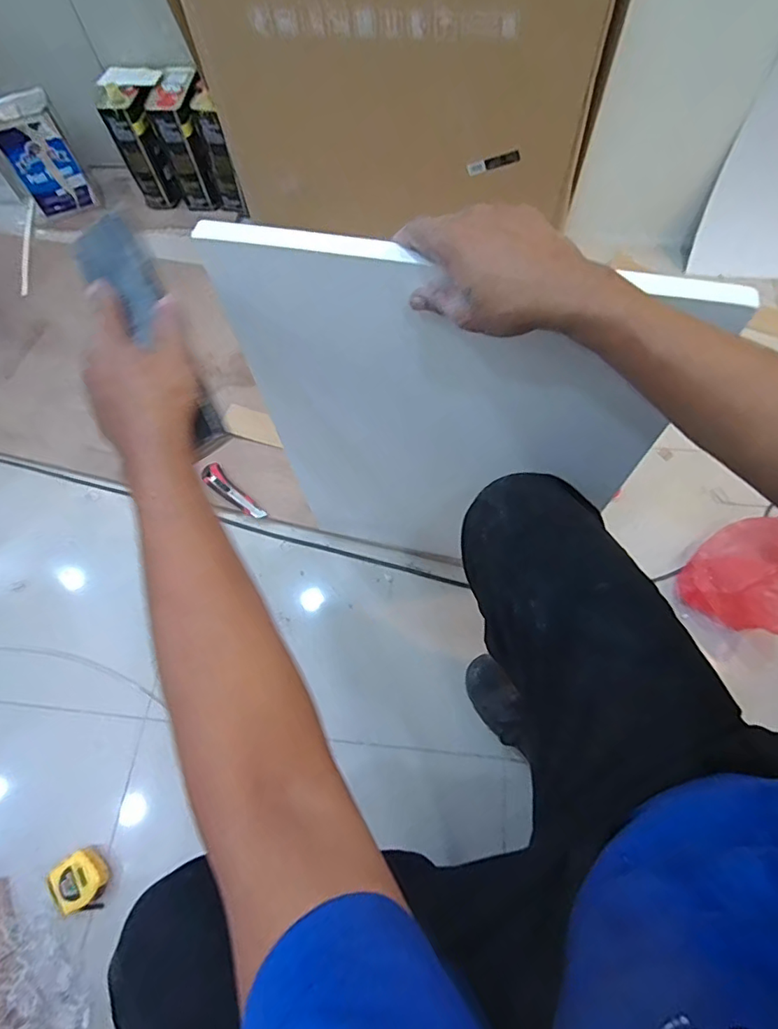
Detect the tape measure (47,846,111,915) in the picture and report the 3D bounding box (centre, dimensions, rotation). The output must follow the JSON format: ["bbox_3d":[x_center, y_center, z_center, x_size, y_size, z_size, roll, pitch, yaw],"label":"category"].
[{"bbox_3d":[-0.458,0.551,0.768,0.072,0.039,0.081,-34,68,-12],"label":"tape measure"}]

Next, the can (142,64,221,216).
[{"bbox_3d":[-0.495,-0.930,1.302,0.128,0.265,0.142,6,66,6],"label":"can"}]

